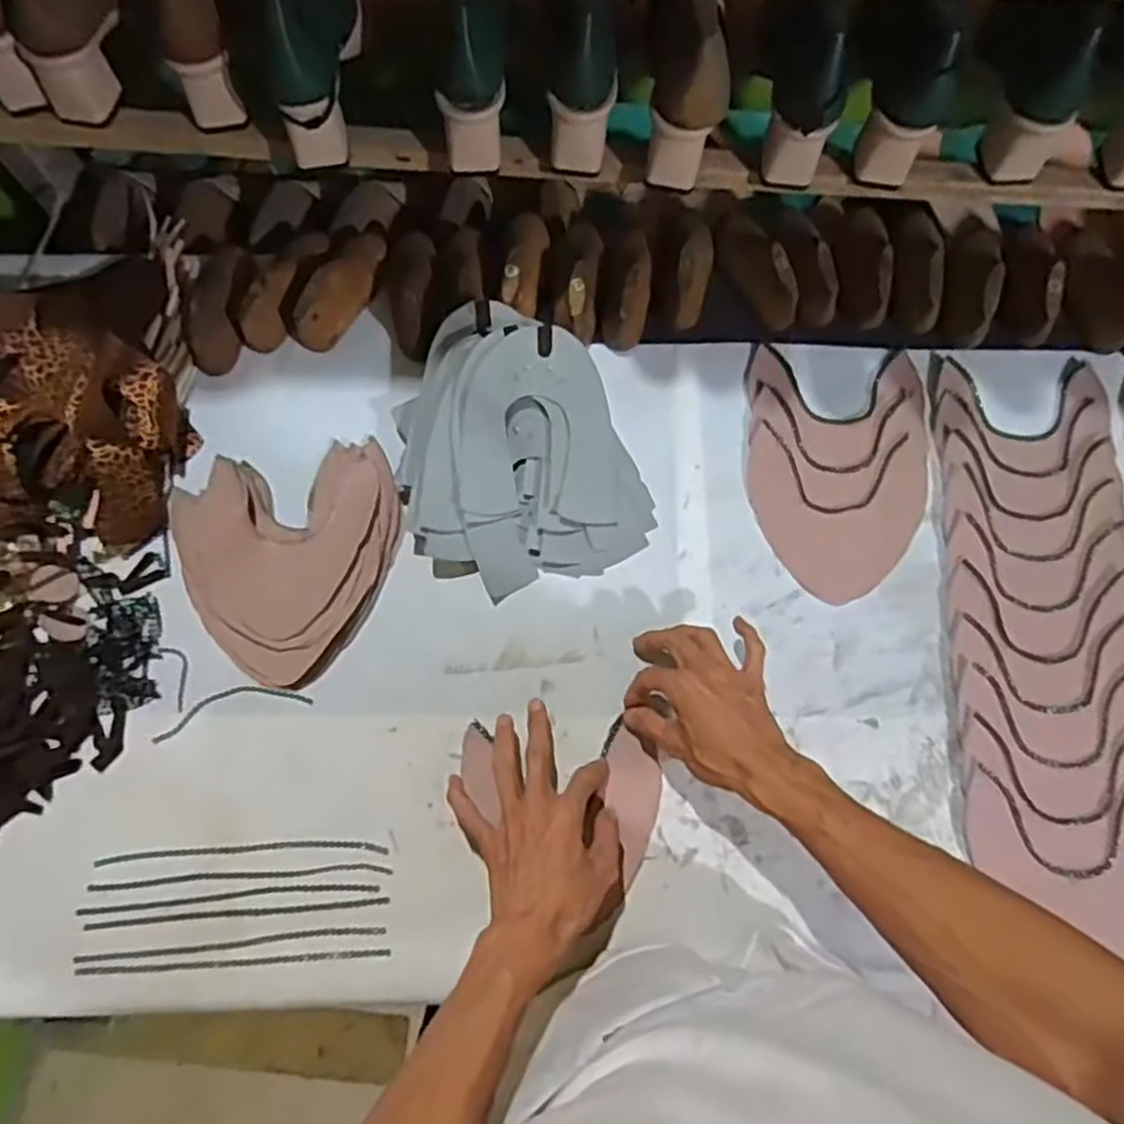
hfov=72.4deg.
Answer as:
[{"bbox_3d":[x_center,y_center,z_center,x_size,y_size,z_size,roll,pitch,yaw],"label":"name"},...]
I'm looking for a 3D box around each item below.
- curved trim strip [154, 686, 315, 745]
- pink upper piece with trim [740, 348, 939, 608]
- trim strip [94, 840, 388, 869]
[{"bbox_3d":[-0.281,0.123,0.653,0.133,0.004,0.029,-14,75,-4],"label":"curved trim strip"},{"bbox_3d":[0.260,-0.086,0.719,0.171,0.007,0.239,4,74,1],"label":"pink upper piece with trim"},{"bbox_3d":[-0.256,0.233,0.619,0.227,0.010,0.012,-2,74,0],"label":"trim strip"}]

